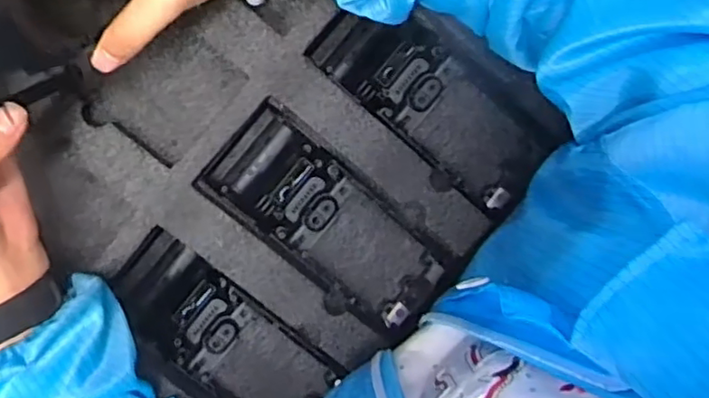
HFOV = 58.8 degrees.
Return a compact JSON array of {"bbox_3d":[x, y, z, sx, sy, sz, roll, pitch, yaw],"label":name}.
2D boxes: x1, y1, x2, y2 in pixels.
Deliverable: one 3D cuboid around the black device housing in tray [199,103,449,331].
[{"bbox_3d":[-0.022,0.016,0.476,0.194,0.056,0.084,40,88,-8],"label":"black device housing in tray"}]

